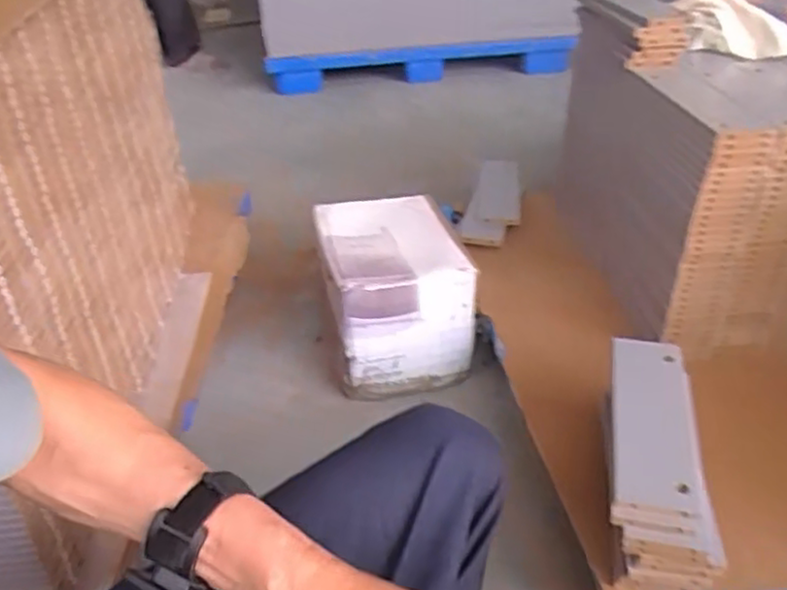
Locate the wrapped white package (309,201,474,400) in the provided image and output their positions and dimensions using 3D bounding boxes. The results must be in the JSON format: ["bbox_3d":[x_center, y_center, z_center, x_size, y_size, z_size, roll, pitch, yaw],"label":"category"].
[{"bbox_3d":[-0.003,-0.014,1.248,0.228,0.216,0.284,-8,35,-9],"label":"wrapped white package"}]

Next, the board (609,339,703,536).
[{"bbox_3d":[0.295,0.148,0.791,0.086,0.022,0.269,7,35,13],"label":"board"}]

